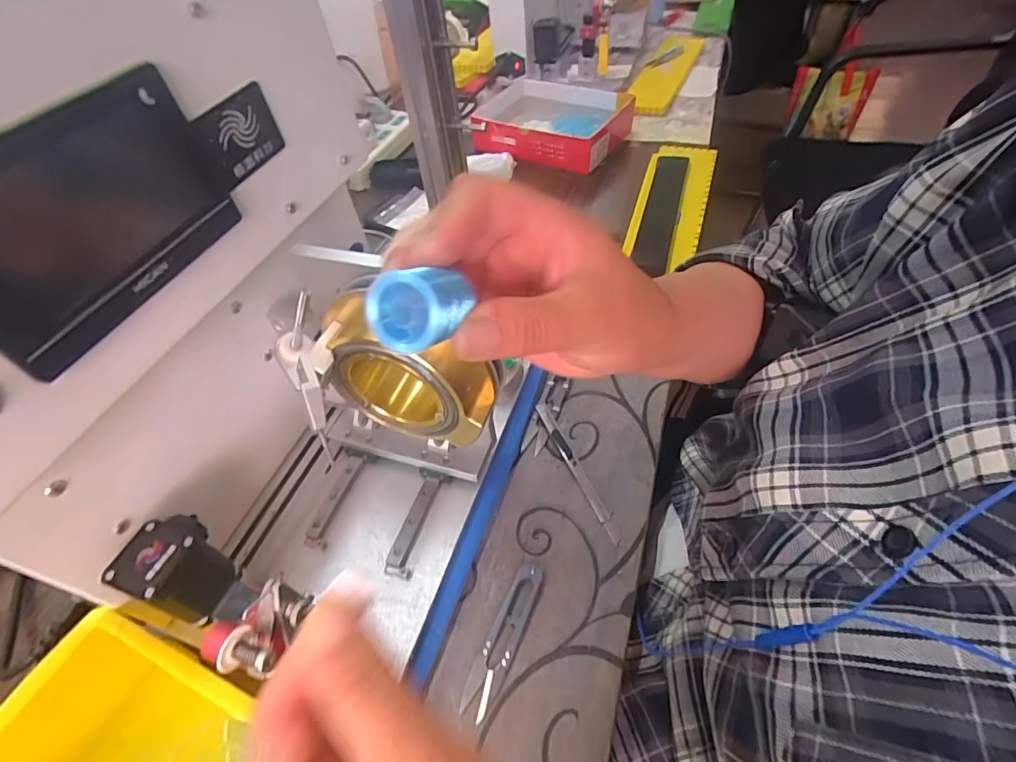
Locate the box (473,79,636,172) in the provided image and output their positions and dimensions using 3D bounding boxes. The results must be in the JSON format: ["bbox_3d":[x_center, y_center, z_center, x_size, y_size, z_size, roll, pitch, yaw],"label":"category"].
[{"bbox_3d":[0.076,-0.420,0.805,0.218,0.066,0.197,19,58,17],"label":"box"}]

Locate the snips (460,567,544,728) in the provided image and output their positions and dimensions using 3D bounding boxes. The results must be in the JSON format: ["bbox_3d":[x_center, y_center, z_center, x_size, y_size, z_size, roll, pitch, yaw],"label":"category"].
[{"bbox_3d":[-0.002,0.178,0.349,0.022,0.005,0.105,20,56,18],"label":"snips"}]

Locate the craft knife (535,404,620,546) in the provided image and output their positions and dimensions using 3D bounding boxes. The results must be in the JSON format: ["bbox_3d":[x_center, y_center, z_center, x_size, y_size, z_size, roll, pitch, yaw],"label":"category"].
[{"bbox_3d":[0.059,0.075,0.430,0.010,0.013,0.139,-21,54,-12],"label":"craft knife"}]

